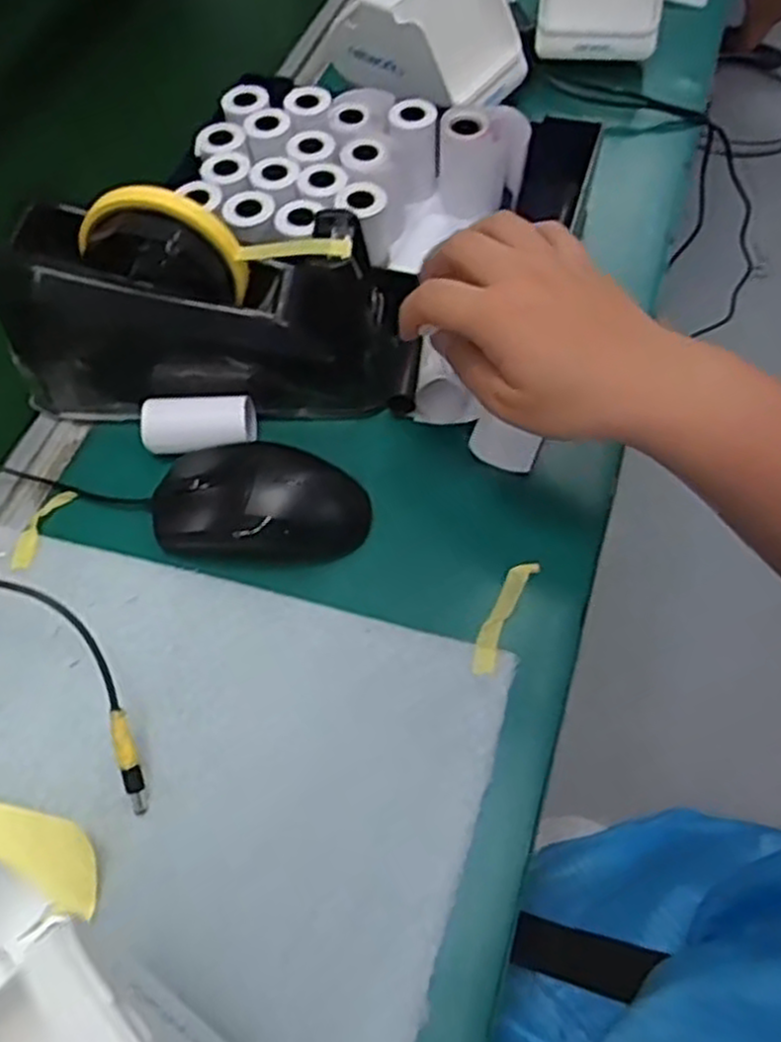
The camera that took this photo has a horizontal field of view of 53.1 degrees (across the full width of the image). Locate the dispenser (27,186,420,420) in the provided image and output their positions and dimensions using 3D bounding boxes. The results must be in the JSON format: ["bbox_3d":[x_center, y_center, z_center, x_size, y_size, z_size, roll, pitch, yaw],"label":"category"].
[{"bbox_3d":[-0.103,-0.117,0.433,0.211,0.109,0.068,0,60,2],"label":"dispenser"}]

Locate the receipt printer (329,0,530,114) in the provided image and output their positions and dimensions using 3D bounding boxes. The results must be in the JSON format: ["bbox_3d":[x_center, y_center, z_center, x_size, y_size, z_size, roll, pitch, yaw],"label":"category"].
[{"bbox_3d":[0.030,-0.349,0.571,0.116,0.085,0.107,38,68,21],"label":"receipt printer"}]

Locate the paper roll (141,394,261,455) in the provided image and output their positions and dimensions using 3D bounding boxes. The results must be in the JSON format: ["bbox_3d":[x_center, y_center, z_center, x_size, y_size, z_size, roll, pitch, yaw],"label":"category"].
[{"bbox_3d":[-0.110,-0.054,0.447,0.062,0.030,0.028,1,60,2],"label":"paper roll"}]

